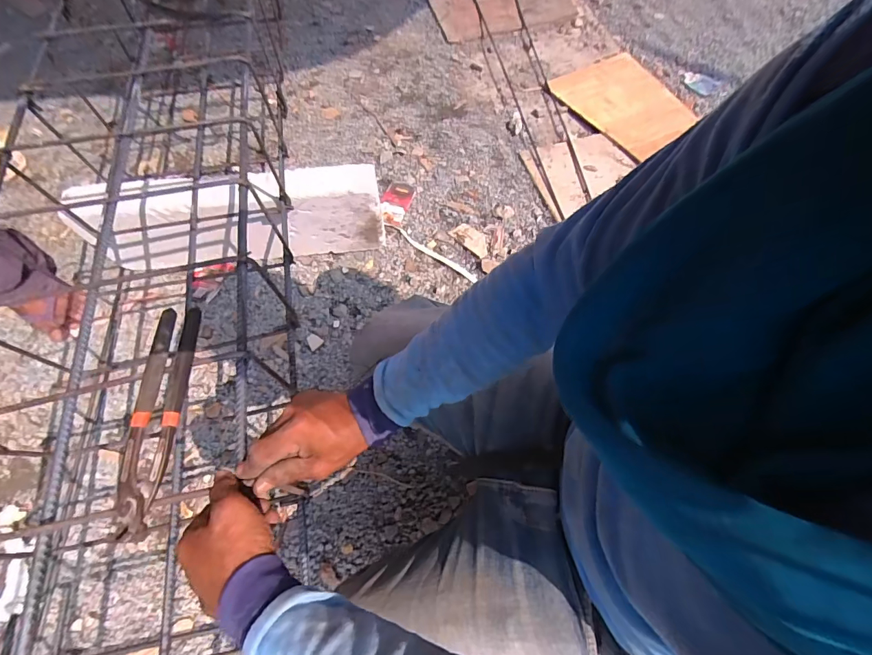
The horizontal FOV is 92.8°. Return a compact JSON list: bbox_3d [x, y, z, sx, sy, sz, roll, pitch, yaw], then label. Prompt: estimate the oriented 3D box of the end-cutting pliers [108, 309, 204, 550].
[{"bbox_3d":[-0.268,0.080,0.400,0.040,0.014,0.220,-2,65,0],"label":"end-cutting pliers"}]

